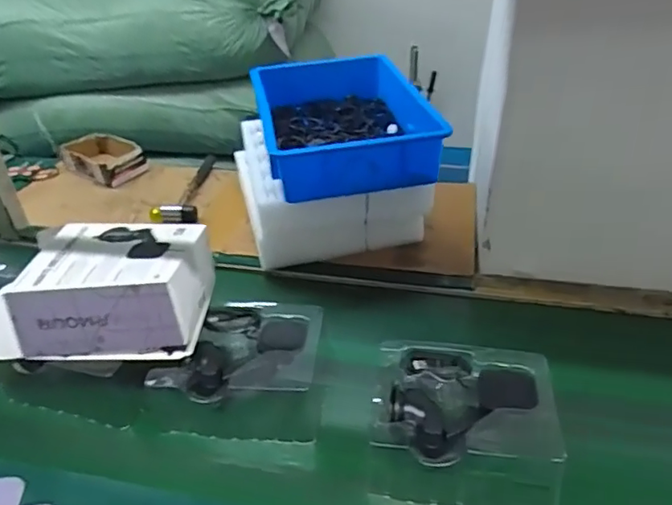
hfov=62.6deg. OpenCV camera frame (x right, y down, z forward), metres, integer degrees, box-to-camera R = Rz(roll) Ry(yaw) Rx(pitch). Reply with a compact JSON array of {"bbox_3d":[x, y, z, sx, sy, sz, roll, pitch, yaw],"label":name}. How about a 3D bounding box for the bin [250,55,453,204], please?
[{"bbox_3d":[0.008,-0.239,0.989,0.282,0.085,0.416,-8,34,-8],"label":"bin"}]

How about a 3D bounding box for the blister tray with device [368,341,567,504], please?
[{"bbox_3d":[0.137,0.186,0.612,0.196,0.085,0.163,5,34,11],"label":"blister tray with device"}]

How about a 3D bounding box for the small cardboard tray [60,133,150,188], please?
[{"bbox_3d":[-0.531,-0.213,1.247,0.202,0.063,0.123,26,43,36],"label":"small cardboard tray"}]

